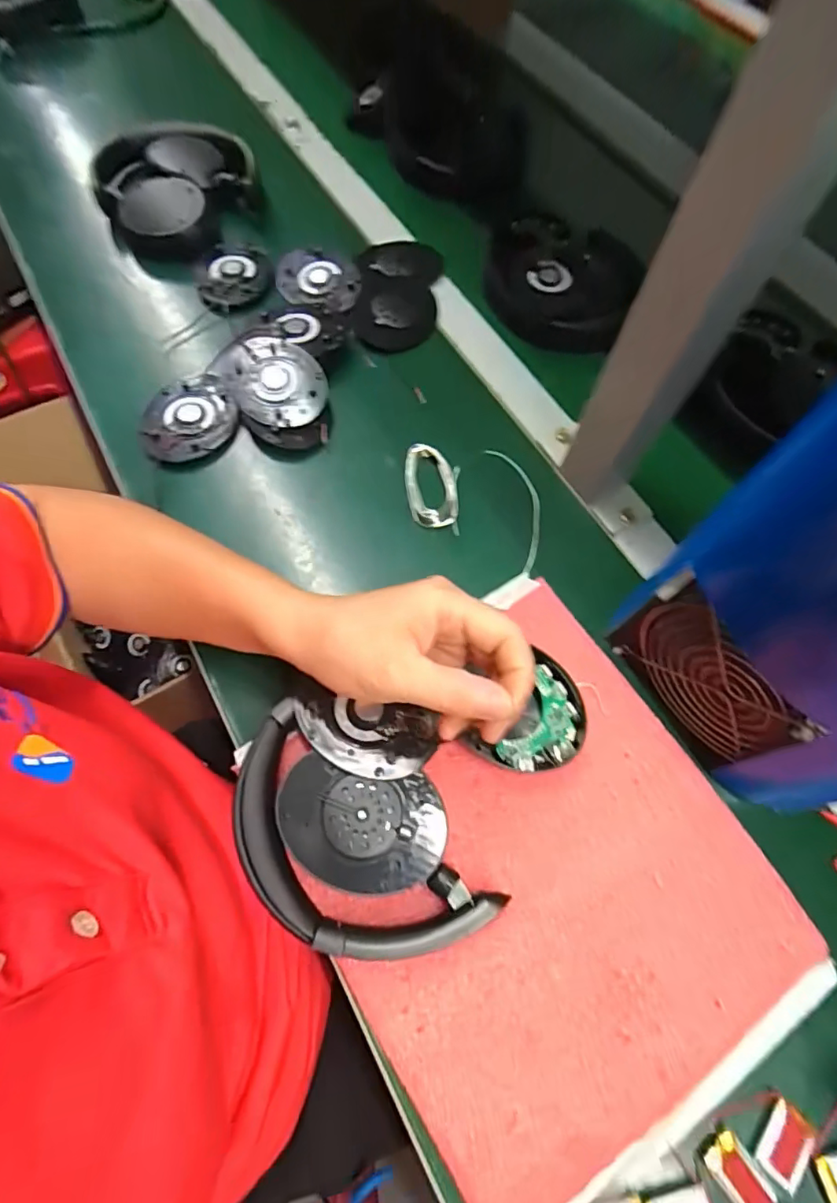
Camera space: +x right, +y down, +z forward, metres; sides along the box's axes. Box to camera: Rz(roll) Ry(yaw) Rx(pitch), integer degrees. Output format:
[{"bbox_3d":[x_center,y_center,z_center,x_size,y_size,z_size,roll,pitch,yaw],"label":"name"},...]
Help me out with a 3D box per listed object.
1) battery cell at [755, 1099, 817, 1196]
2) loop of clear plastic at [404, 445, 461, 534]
[{"bbox_3d":[0.181,0.267,0.264,0.021,0.006,0.032,37,68,13],"label":"battery cell"},{"bbox_3d":[0.010,-0.084,0.405,0.040,0.018,0.071,4,65,-2],"label":"loop of clear plastic"}]

